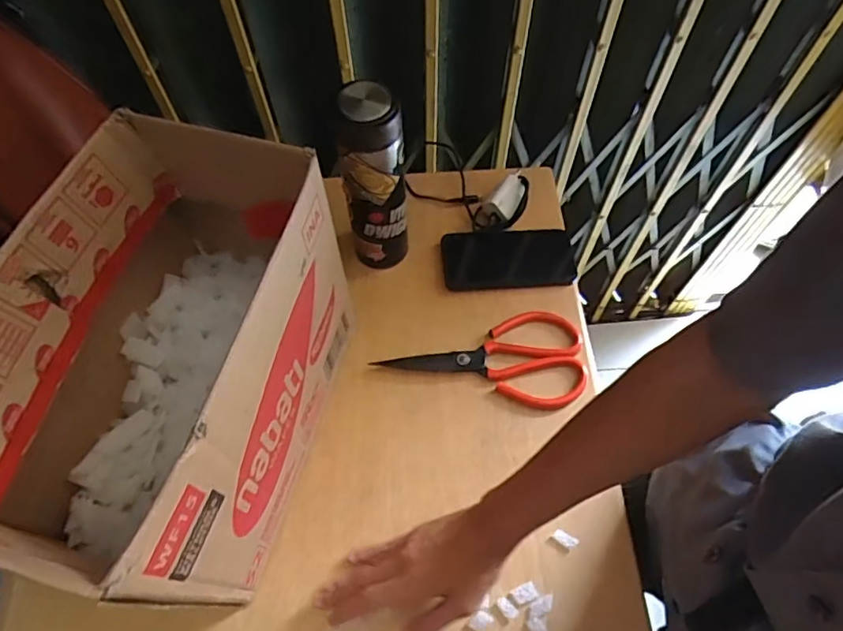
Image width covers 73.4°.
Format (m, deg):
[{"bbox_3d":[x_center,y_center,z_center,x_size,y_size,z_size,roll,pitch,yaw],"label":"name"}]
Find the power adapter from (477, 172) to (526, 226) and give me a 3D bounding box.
[{"bbox_3d":[0.102,-0.138,0.698,0.045,0.033,0.085,34,68,16],"label":"power adapter"}]

